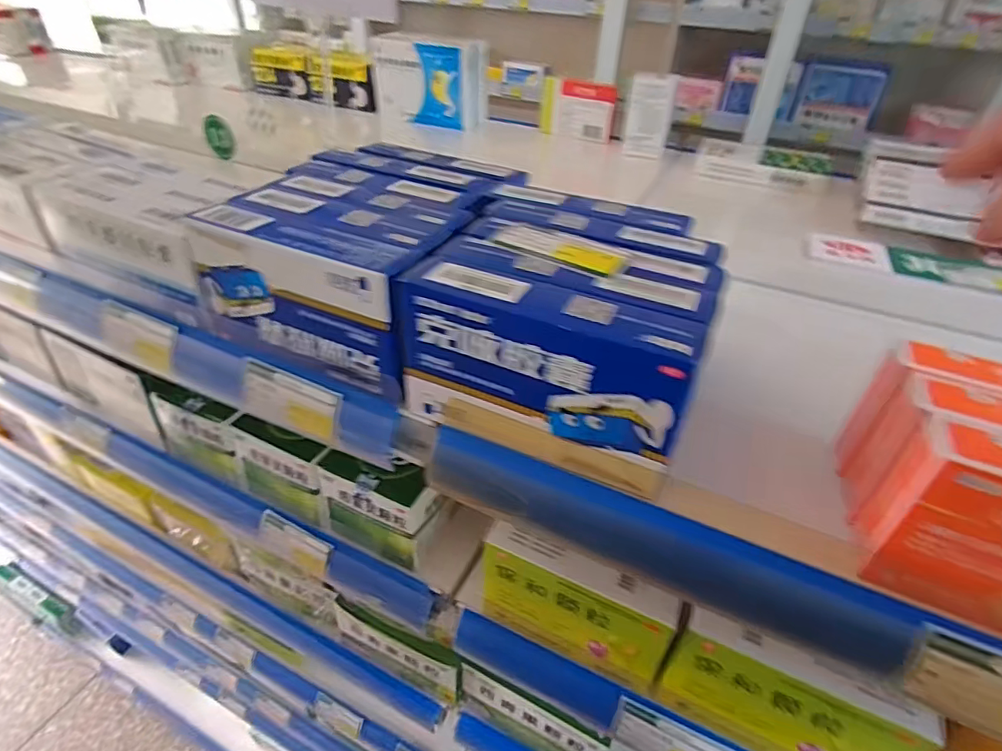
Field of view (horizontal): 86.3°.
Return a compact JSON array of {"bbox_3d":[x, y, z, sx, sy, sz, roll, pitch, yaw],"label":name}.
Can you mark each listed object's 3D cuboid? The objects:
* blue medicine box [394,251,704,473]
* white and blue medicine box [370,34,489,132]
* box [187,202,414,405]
[{"bbox_3d":[0.018,-0.005,0.257,0.137,0.069,0.032,18,40,19],"label":"blue medicine box"},{"bbox_3d":[-0.105,-0.443,0.803,0.165,0.108,0.072,22,42,23],"label":"white and blue medicine box"},{"bbox_3d":[-0.112,-0.045,0.306,0.139,0.074,0.034,18,41,19],"label":"box"}]

